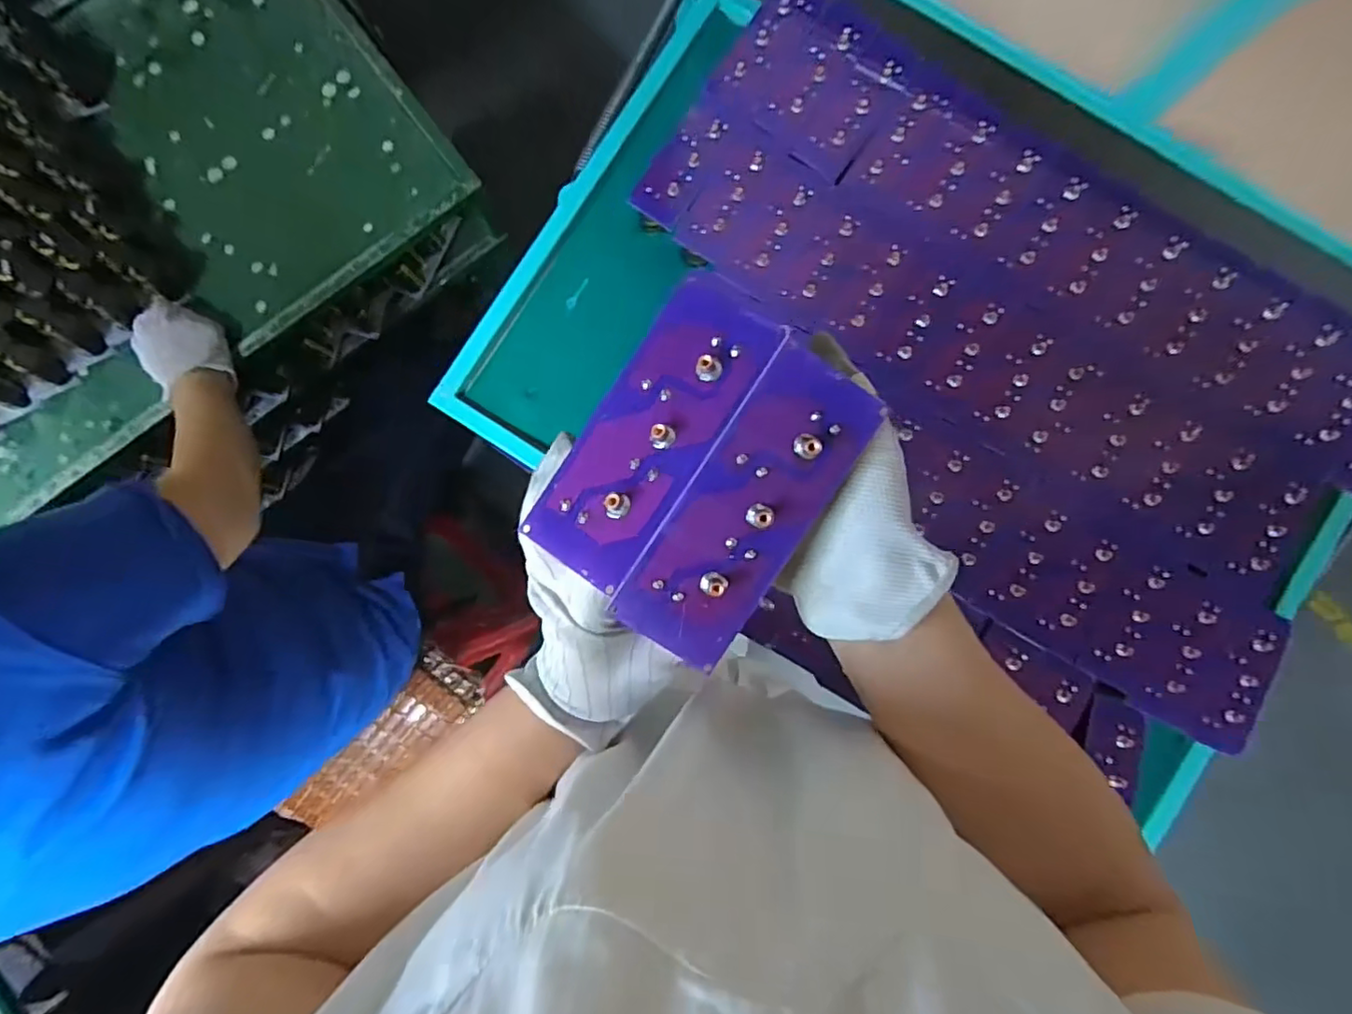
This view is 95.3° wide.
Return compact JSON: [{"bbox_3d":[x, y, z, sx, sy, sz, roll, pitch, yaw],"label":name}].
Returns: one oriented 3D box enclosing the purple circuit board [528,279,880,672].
[{"bbox_3d":[0.010,-0.016,0.264,0.102,0.018,0.138,32,90,3],"label":"purple circuit board"}]

